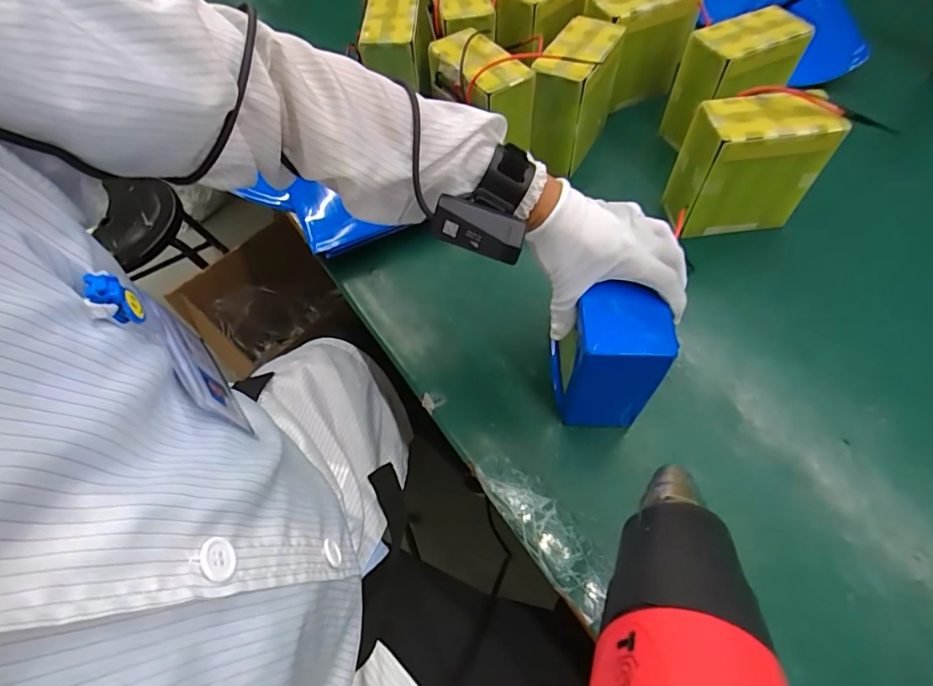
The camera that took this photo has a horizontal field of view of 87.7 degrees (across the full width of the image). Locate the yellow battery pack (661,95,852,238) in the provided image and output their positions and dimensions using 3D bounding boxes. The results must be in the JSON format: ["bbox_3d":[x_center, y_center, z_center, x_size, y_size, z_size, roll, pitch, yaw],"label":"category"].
[{"bbox_3d":[0.334,-0.212,0.585,0.147,0.138,0.076,-4,59,1],"label":"yellow battery pack"}]

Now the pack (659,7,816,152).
[{"bbox_3d":[0.362,-0.358,0.680,0.153,0.145,0.075,-18,60,-8],"label":"pack"}]

